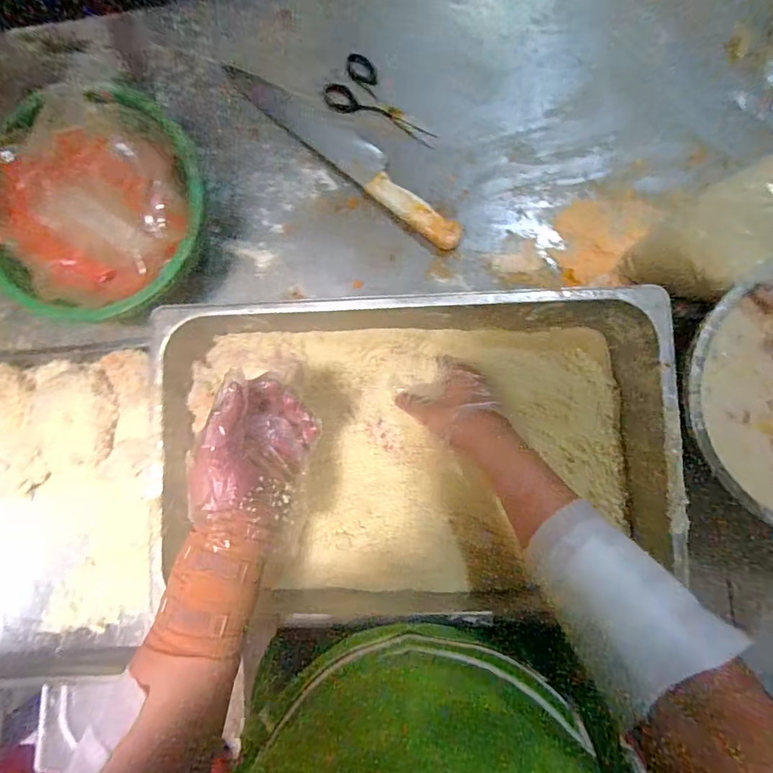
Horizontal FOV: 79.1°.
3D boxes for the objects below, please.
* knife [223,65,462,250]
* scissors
[{"bbox_3d":[-0.055,-0.303,0.589,0.373,0.031,0.053,43,87,5],"label":"knife"},{"bbox_3d":[-0.002,-0.353,0.593,0.152,0.010,0.073,35,87,4],"label":"scissors"}]

